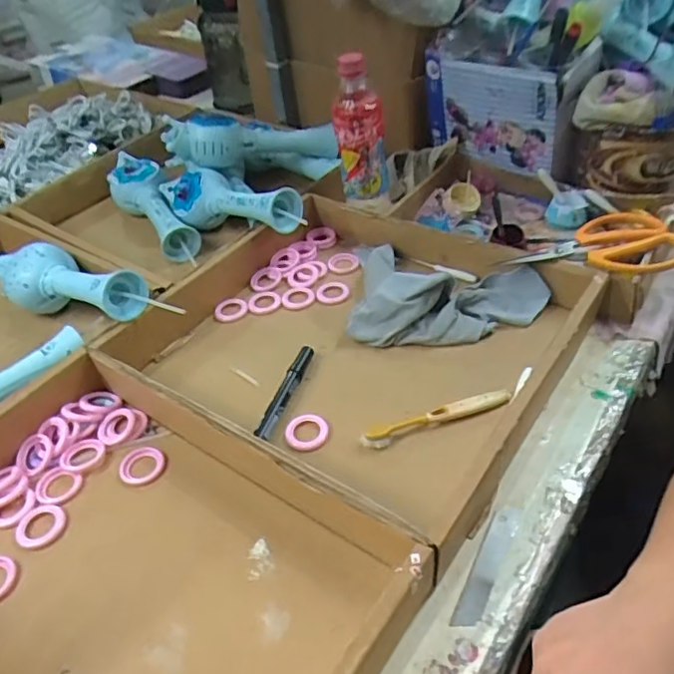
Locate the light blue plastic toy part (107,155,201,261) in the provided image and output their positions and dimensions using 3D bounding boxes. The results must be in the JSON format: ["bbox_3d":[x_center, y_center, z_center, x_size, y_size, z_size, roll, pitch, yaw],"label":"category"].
[{"bbox_3d":[-0.251,-0.179,0.777,0.070,0.059,0.219,-25,45,-20],"label":"light blue plastic toy part"}]

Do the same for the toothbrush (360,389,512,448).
[{"bbox_3d":[0.088,0.068,0.499,0.140,0.016,0.017,-18,43,-12],"label":"toothbrush"}]

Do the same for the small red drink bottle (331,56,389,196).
[{"bbox_3d":[0.029,-0.254,0.704,0.064,0.161,0.053,-2,42,5],"label":"small red drink bottle"}]

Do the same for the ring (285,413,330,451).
[{"bbox_3d":[-0.026,0.083,0.504,0.037,0.008,0.034,-3,42,3],"label":"ring"}]

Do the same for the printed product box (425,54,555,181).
[{"bbox_3d":[0.193,-0.287,0.745,0.185,0.130,0.029,27,52,30],"label":"printed product box"}]

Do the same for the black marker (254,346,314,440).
[{"bbox_3d":[-0.048,0.051,0.539,0.015,0.018,0.110,11,45,18],"label":"black marker"}]

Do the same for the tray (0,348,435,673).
[{"bbox_3d":[-0.184,0.182,0.374,0.369,0.060,0.343,24,51,28],"label":"tray"}]

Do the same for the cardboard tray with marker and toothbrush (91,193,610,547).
[{"bbox_3d":[0.022,-0.013,0.570,0.371,0.056,0.349,24,50,29],"label":"cardboard tray with marker and toothbrush"}]

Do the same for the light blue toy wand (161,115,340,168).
[{"bbox_3d":[-0.116,-0.267,0.786,0.230,0.071,0.074,-7,42,-20],"label":"light blue toy wand"}]

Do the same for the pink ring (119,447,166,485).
[{"bbox_3d":[-0.167,0.109,0.493,0.037,0.004,0.035,-3,42,3],"label":"pink ring"}]

